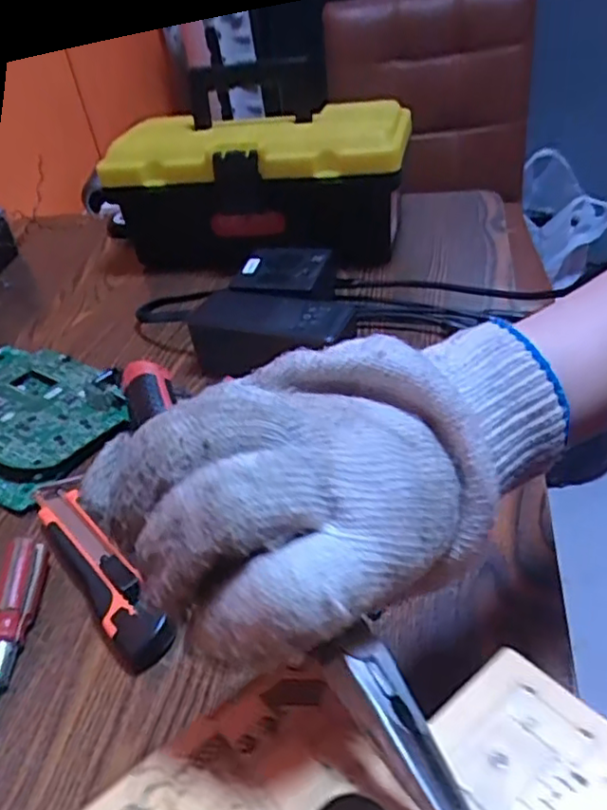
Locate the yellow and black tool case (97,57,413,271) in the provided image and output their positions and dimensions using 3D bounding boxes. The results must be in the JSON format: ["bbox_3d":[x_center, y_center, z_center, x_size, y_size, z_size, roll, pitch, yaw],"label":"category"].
[{"bbox_3d":[-0.043,-0.240,0.658,0.294,0.196,0.130,7,42,20],"label":"yellow and black tool case"}]

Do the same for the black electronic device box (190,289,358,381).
[{"bbox_3d":[-0.022,-0.057,0.527,0.135,0.053,0.051,7,41,18],"label":"black electronic device box"}]

